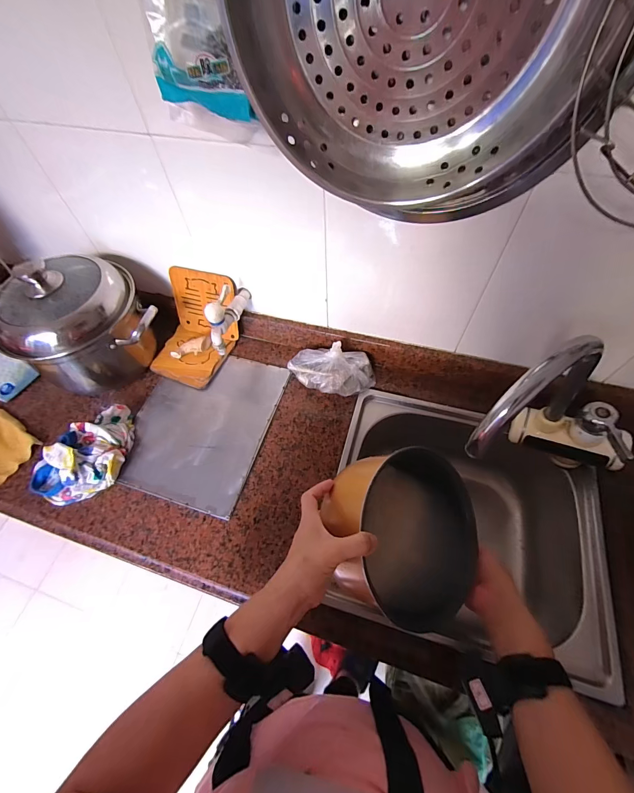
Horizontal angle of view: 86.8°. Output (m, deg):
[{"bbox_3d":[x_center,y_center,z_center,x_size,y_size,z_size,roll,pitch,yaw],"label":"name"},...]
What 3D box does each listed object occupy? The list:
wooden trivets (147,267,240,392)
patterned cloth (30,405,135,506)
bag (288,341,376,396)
[{"bbox_3d":[-0.255,-0.136,0.667,0.144,0.138,0.179,17,61,14],"label":"wooden trivets"},{"bbox_3d":[-0.390,0.100,0.570,0.104,0.088,0.178,34,66,22],"label":"patterned cloth"},{"bbox_3d":[0.028,-0.057,0.640,0.162,0.076,0.090,11,60,10],"label":"bag"}]

